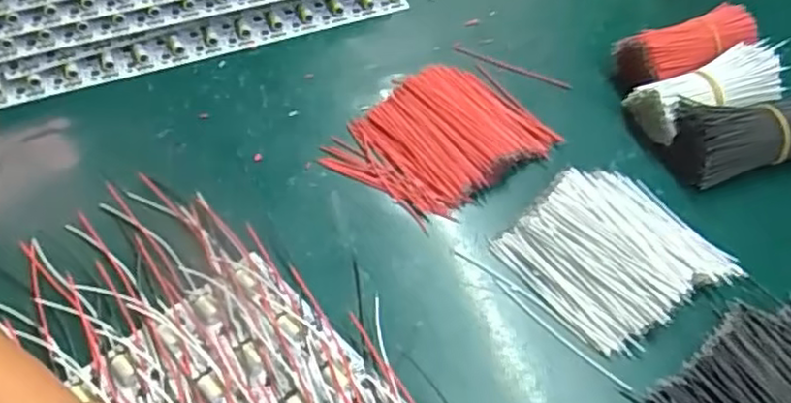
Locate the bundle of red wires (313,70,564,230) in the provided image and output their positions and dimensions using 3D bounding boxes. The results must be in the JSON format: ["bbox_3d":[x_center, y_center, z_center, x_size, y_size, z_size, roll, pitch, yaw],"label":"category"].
[{"bbox_3d":[0.026,-0.039,0.409,0.118,0.017,0.089,-34,61,-23],"label":"bundle of red wires"}]

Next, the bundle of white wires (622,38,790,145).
[{"bbox_3d":[0.191,-0.067,0.419,0.088,0.039,0.040,-15,55,-12],"label":"bundle of white wires"}]

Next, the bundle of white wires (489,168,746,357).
[{"bbox_3d":[0.115,0.024,0.358,0.098,0.018,0.088,-27,59,-20],"label":"bundle of white wires"}]

